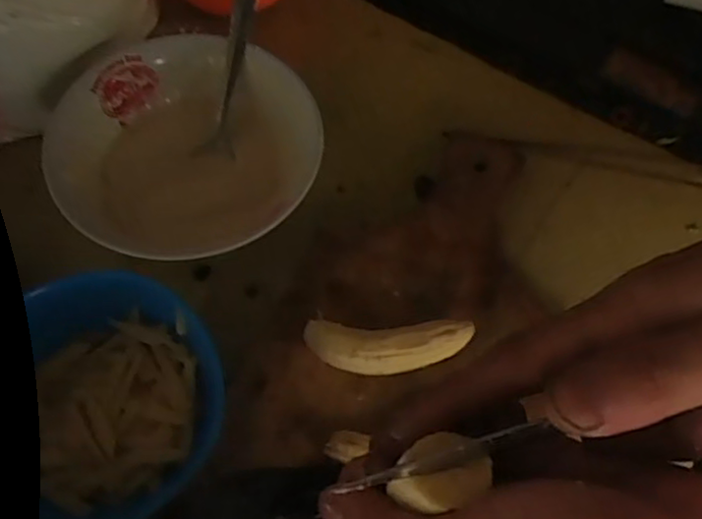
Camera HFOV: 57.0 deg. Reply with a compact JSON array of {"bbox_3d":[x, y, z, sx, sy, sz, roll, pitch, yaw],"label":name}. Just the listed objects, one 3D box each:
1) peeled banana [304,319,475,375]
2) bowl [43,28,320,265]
[{"bbox_3d":[0.021,0.049,0.360,0.091,0.024,0.028,0,62,-2],"label":"peeled banana"},{"bbox_3d":[-0.100,-0.062,0.398,0.146,0.061,0.140,1,62,-2],"label":"bowl"}]

